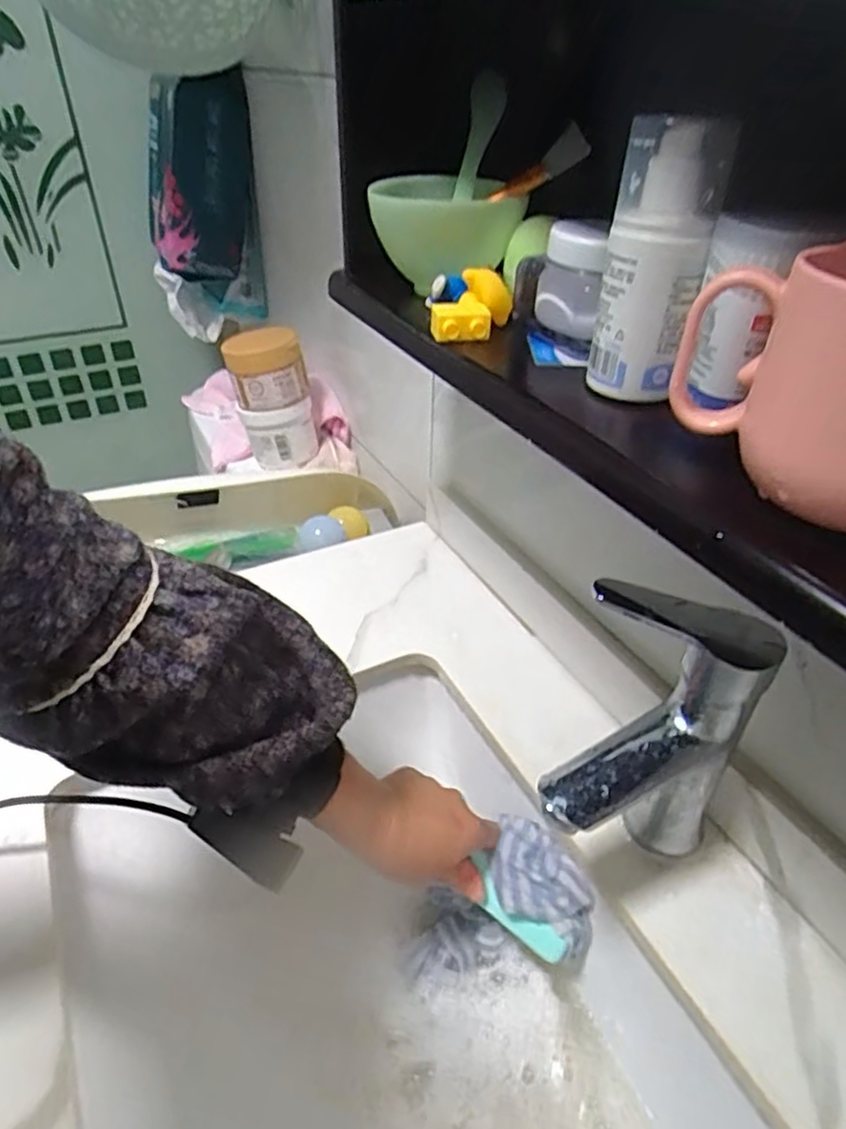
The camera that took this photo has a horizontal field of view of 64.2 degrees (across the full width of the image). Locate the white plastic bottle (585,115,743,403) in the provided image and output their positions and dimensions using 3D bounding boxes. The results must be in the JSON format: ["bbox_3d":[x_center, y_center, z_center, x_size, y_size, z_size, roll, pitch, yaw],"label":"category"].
[{"bbox_3d":[0.103,-0.132,0.301,0.042,0.108,0.036,13,39,15],"label":"white plastic bottle"}]

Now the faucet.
[{"bbox_3d":[0.127,0.116,0.391,0.097,0.177,0.097,15,39,17],"label":"faucet"}]

